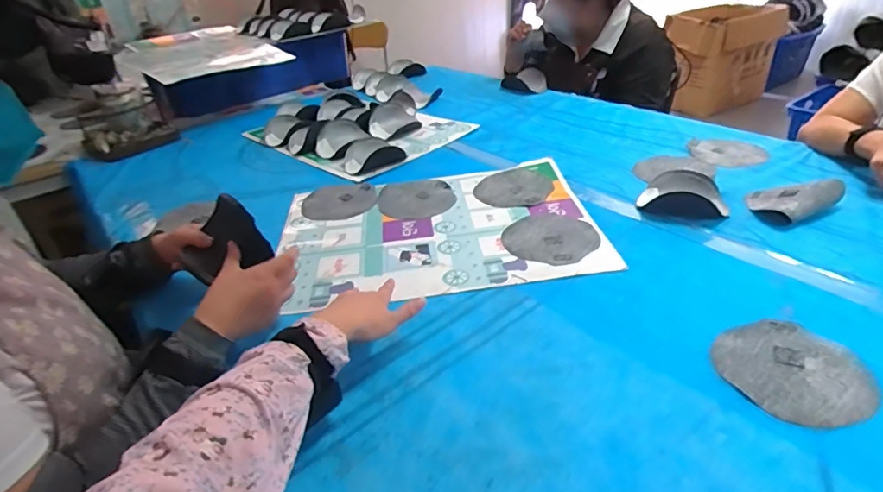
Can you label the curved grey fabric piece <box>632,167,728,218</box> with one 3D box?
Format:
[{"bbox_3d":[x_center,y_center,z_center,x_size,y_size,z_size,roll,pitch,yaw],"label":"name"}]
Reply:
[{"bbox_3d":[0.409,-0.091,0.851,0.131,0.036,0.130,9,34,23],"label":"curved grey fabric piece"}]

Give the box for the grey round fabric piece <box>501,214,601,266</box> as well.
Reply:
[{"bbox_3d":[0.172,-0.011,0.797,0.145,0.006,0.137,-4,31,3],"label":"grey round fabric piece"}]

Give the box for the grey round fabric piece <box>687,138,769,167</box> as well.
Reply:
[{"bbox_3d":[0.583,-0.193,1.021,0.135,0.009,0.113,4,34,15],"label":"grey round fabric piece"}]

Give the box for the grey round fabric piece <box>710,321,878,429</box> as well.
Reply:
[{"bbox_3d":[0.379,0.132,0.540,0.141,0.005,0.135,-4,31,3],"label":"grey round fabric piece"}]

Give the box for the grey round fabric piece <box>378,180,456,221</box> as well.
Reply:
[{"bbox_3d":[-0.047,-0.090,0.946,0.139,0.012,0.142,-4,31,3],"label":"grey round fabric piece"}]

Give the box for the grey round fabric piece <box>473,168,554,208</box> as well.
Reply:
[{"bbox_3d":[0.139,-0.113,0.961,0.142,0.006,0.151,-8,33,5],"label":"grey round fabric piece"}]

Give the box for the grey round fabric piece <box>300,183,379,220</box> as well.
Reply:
[{"bbox_3d":[-0.199,-0.091,0.987,0.144,0.007,0.152,-8,33,-4],"label":"grey round fabric piece"}]

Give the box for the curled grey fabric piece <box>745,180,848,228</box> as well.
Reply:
[{"bbox_3d":[0.570,-0.079,0.817,0.144,0.033,0.094,-19,33,-20],"label":"curled grey fabric piece"}]

